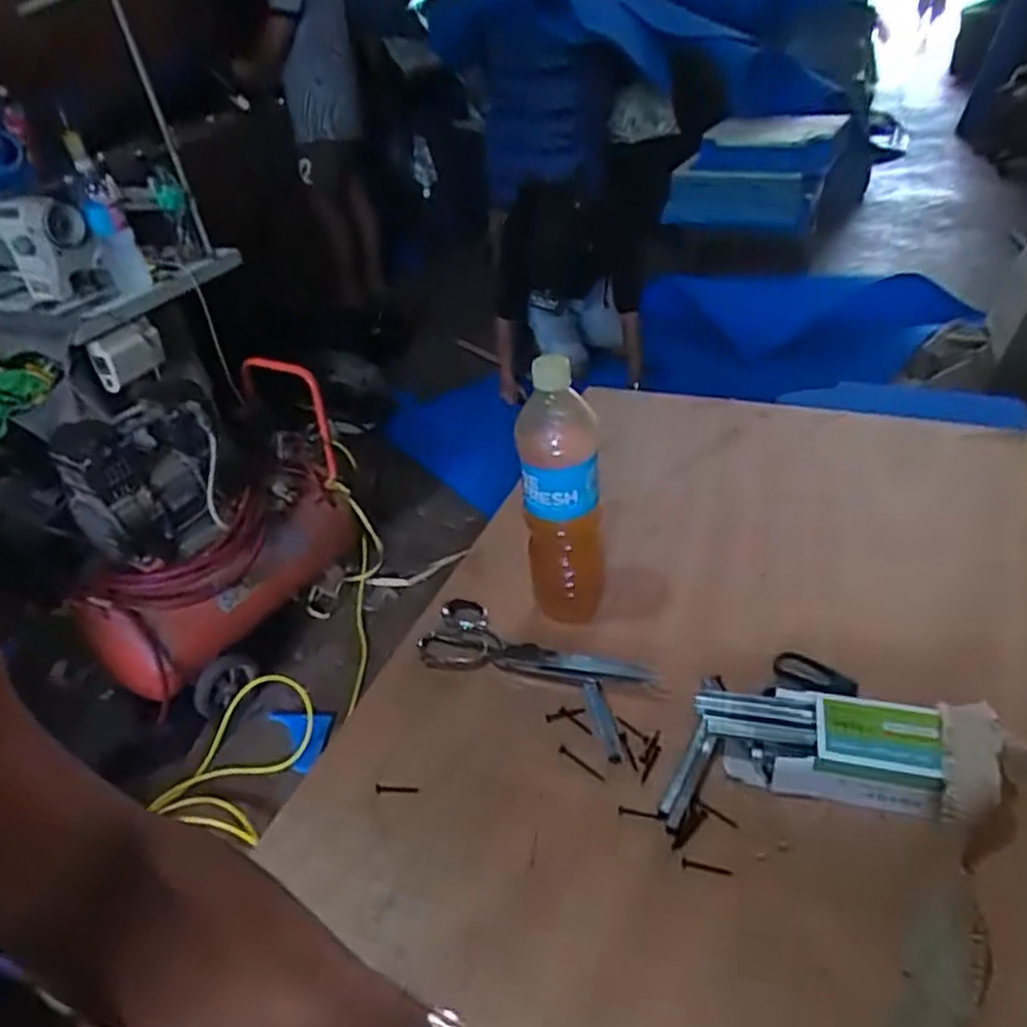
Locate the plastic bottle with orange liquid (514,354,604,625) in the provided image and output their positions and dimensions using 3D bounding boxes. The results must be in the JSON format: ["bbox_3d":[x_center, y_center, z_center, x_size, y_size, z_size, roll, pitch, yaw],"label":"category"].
[{"bbox_3d":[0.049,-0.010,0.698,0.079,0.269,0.077,-6,37,1],"label":"plastic bottle with orange liquid"}]

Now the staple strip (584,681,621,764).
[{"bbox_3d":[0.081,0.184,0.648,0.014,0.007,0.084,-12,37,-6],"label":"staple strip"}]

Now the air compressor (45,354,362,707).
[{"bbox_3d":[-0.658,0.011,1.620,0.344,0.559,0.708,13,41,25],"label":"air compressor"}]

